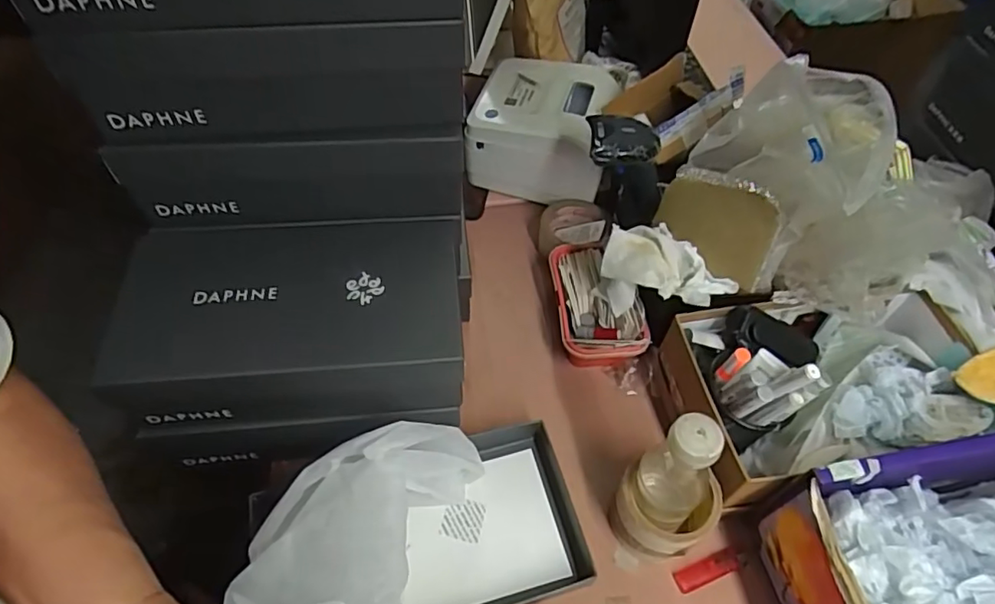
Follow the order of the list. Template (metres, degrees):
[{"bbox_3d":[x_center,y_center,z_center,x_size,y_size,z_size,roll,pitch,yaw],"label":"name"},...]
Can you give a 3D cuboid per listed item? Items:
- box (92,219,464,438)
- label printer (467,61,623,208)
[{"bbox_3d":[-0.185,0.018,0.550,0.296,0.110,0.166,-4,55,-4],"label":"box"},{"bbox_3d":[0.067,-0.249,0.838,0.182,0.126,0.160,14,56,9],"label":"label printer"}]

